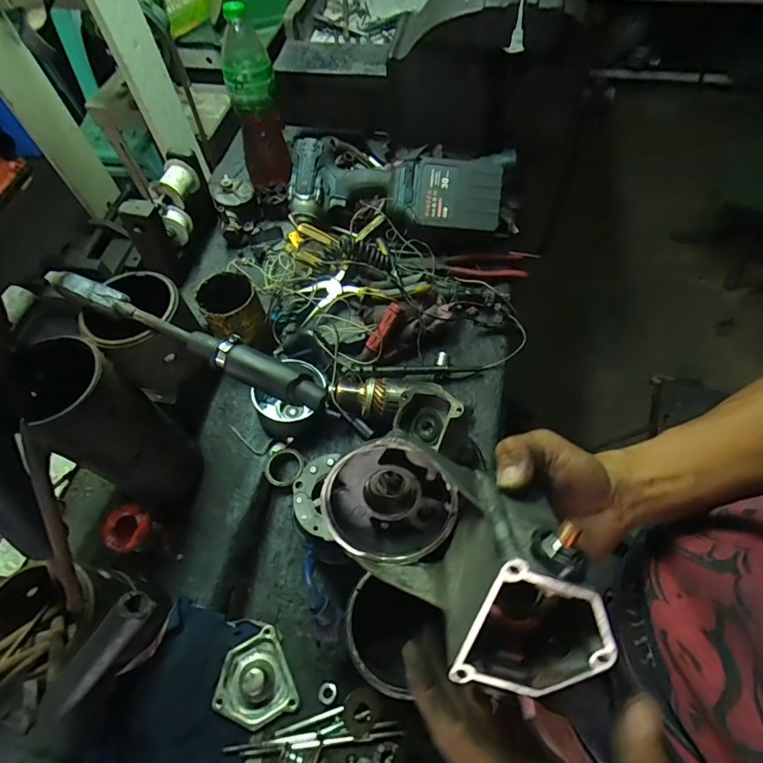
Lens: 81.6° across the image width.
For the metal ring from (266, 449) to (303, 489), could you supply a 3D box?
[{"bbox_3d":[-0.122,0.106,0.550,0.048,0.012,0.048,17,63,12],"label":"metal ring"}]

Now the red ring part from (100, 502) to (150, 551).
[{"bbox_3d":[-0.275,0.158,0.478,0.042,0.018,0.045,20,64,13],"label":"red ring part"}]

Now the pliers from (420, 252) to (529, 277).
[{"bbox_3d":[0.144,-0.185,0.697,0.162,0.025,0.048,-3,61,1],"label":"pliers"}]

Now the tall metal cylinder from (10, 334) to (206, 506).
[{"bbox_3d":[-0.266,0.055,0.454,0.091,0.245,0.086,29,66,18],"label":"tall metal cylinder"}]

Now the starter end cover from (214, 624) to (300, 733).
[{"bbox_3d":[-0.131,0.298,0.434,0.070,0.033,0.077,-25,63,-11],"label":"starter end cover"}]

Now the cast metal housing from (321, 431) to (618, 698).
[{"bbox_3d":[0.048,0.094,0.263,0.101,0.099,0.169,-41,67,-18],"label":"cast metal housing"}]

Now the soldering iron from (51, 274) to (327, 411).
[{"bbox_3d":[-0.167,-0.040,0.372,0.268,0.027,0.027,22,64,14],"label":"soldering iron"}]

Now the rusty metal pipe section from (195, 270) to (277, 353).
[{"bbox_3d":[-0.195,-0.091,0.587,0.073,0.103,0.075,-26,63,-11],"label":"rusty metal pipe section"}]

